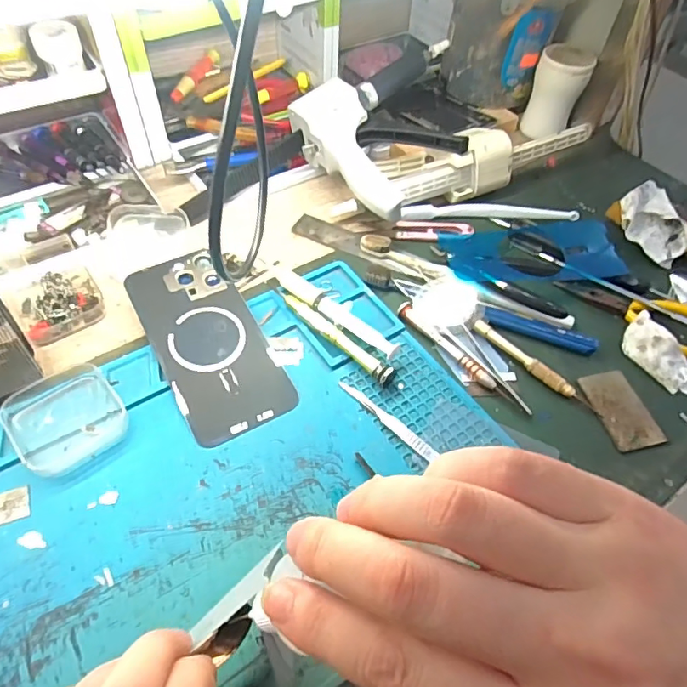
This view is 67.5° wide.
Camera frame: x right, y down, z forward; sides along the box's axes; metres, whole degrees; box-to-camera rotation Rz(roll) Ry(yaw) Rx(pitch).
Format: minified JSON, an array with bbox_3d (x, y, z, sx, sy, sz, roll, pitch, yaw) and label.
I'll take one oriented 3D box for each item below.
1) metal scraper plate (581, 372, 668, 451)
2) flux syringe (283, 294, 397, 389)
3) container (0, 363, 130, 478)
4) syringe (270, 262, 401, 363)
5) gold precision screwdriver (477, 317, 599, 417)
[{"bbox_3d":[0.197,0.045,0.363,0.037,0.004,0.060,-9,55,-11],"label":"metal scraper plate"},{"bbox_3d":[-0.005,-0.006,0.381,0.106,0.013,0.016,38,60,21],"label":"flux syringe"},{"bbox_3d":[-0.178,0.047,0.329,0.061,0.016,0.065,-34,63,-25],"label":"container"},{"bbox_3d":[-0.010,-0.027,0.395,0.128,0.014,0.019,36,59,20],"label":"syringe"},{"bbox_3d":[0.140,0.016,0.376,0.104,0.008,0.009,38,60,21],"label":"gold precision screwdriver"}]

